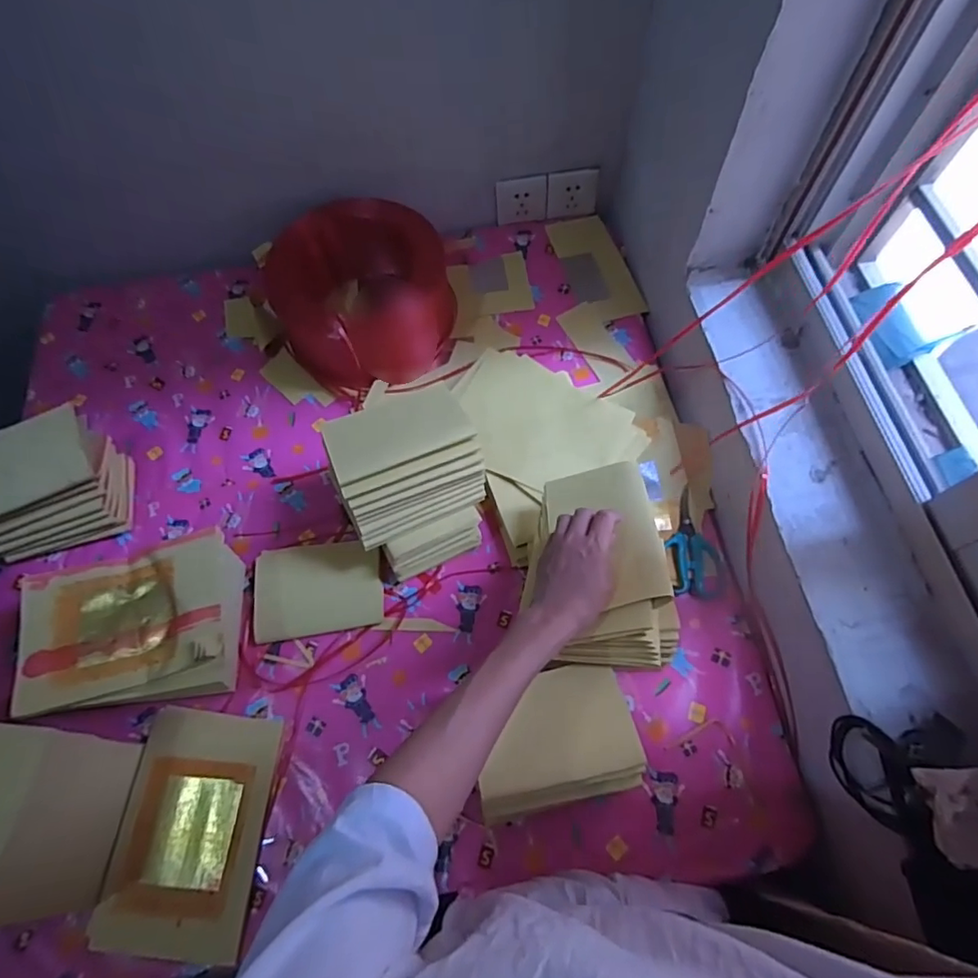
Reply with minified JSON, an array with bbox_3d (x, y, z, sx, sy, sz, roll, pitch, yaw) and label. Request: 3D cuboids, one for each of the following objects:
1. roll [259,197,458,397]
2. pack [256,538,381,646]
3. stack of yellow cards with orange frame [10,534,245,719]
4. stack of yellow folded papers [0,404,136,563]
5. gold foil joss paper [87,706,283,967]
[{"bbox_3d":[-0.182,-0.291,0.833,0.245,0.172,0.215,-18,66,-6],"label":"roll"},{"bbox_3d":[-0.224,0.132,0.740,0.162,0.030,0.118,-7,66,-1],"label":"pack"},{"bbox_3d":[-0.416,0.172,0.683,0.234,0.108,0.176,-14,66,-4],"label":"stack of yellow cards with orange frame"},{"bbox_3d":[-0.594,-0.007,0.746,0.175,0.150,0.123,-18,66,-6],"label":"stack of yellow folded papers"},{"bbox_3d":[-0.337,0.384,0.638,0.164,0.018,0.235,4,66,4],"label":"gold foil joss paper"}]

